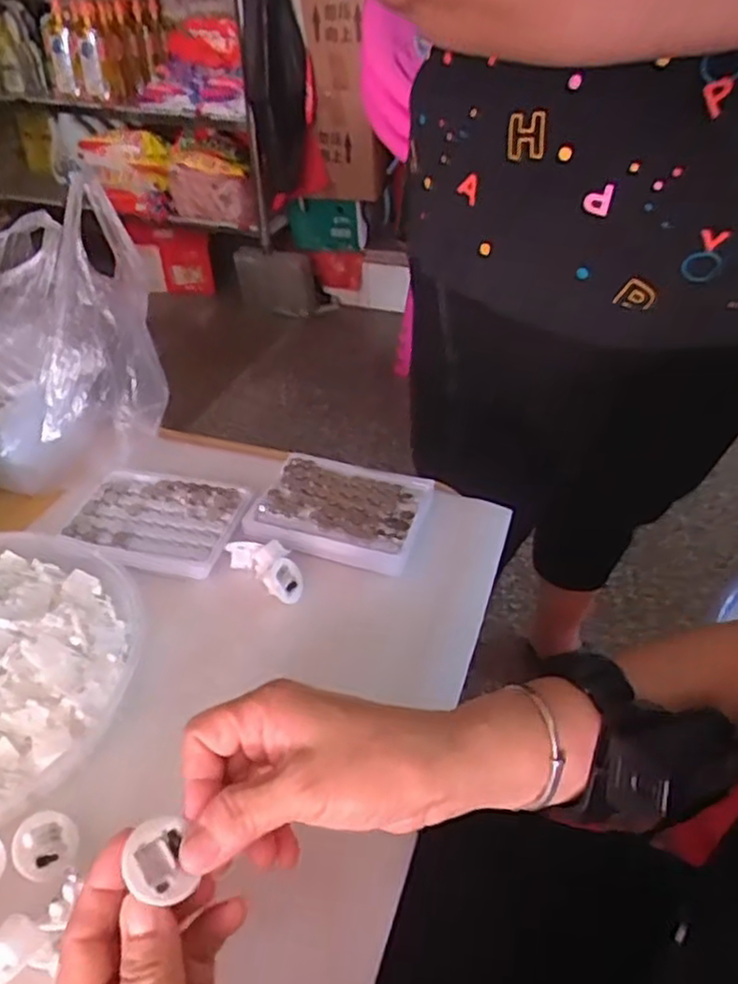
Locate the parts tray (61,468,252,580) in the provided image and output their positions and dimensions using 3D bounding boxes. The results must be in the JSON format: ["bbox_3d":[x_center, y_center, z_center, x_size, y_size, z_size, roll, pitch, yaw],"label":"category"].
[{"bbox_3d":[-0.171,0.020,0.569,0.131,0.013,0.101,9,40,10],"label":"parts tray"}]

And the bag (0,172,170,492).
[{"bbox_3d":[-0.296,-0.139,0.624,0.192,0.178,0.231,-19,43,-22],"label":"bag"}]

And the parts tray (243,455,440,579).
[{"bbox_3d":[-0.022,0.016,0.569,0.128,0.025,0.098,11,40,12],"label":"parts tray"}]

